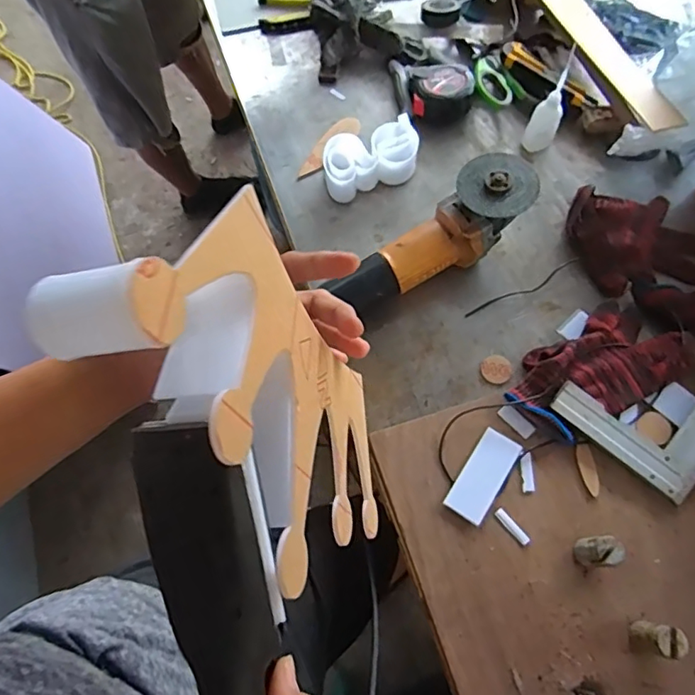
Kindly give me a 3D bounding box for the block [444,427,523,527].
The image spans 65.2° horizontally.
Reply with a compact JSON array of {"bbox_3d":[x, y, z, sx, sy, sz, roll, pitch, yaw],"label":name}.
[{"bbox_3d":[0.135,0.126,0.539,0.039,0.007,0.092,33,71,15],"label":"block"}]

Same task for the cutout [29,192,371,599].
[{"bbox_3d":[-0.040,0.038,0.292,0.041,0.274,0.149,-7,54,16],"label":"cutout"}]

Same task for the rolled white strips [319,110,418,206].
[{"bbox_3d":[0.029,-0.239,0.695,0.124,0.045,0.068,-20,67,-7],"label":"rolled white strips"}]

